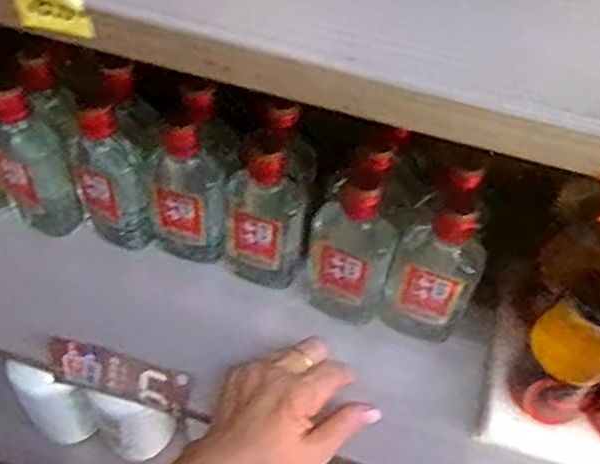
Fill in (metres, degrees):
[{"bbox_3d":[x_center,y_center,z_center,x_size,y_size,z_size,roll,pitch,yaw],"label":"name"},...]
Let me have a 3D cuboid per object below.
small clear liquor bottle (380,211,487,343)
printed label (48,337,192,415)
[{"bbox_3d":[0.096,0.032,0.483,0.059,0.137,0.029,15,52,7],"label":"small clear liquor bottle"},{"bbox_3d":[-0.130,0.103,0.483,0.104,0.039,0.010,14,25,8],"label":"printed label"}]

